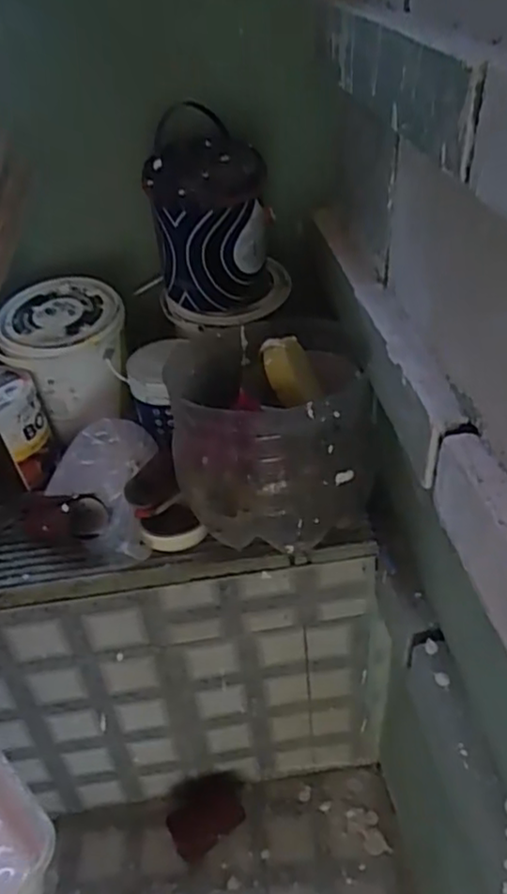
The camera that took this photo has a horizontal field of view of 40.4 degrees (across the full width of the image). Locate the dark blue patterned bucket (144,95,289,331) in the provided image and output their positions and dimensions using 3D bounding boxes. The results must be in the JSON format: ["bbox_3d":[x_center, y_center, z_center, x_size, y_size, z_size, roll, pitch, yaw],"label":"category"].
[{"bbox_3d":[-0.050,-0.286,0.916,0.170,0.224,0.146,-4,38,3],"label":"dark blue patterned bucket"}]

